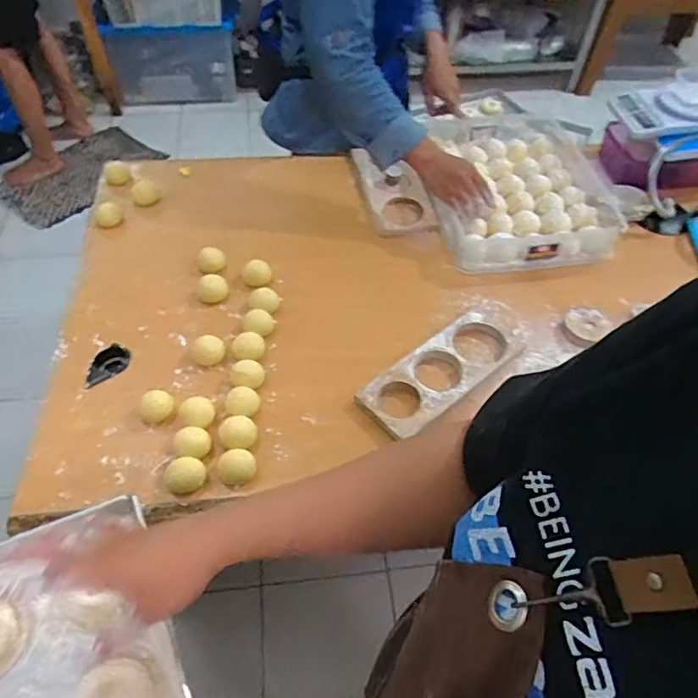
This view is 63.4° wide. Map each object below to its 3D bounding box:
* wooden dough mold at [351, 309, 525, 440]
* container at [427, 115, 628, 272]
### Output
[{"bbox_3d":[0.134,0.031,0.799,0.257,0.038,0.106,-32,60,-24],"label":"wooden dough mold"},{"bbox_3d":[0.323,-0.321,1.067,0.332,0.056,0.428,-1,52,-3],"label":"container"}]

